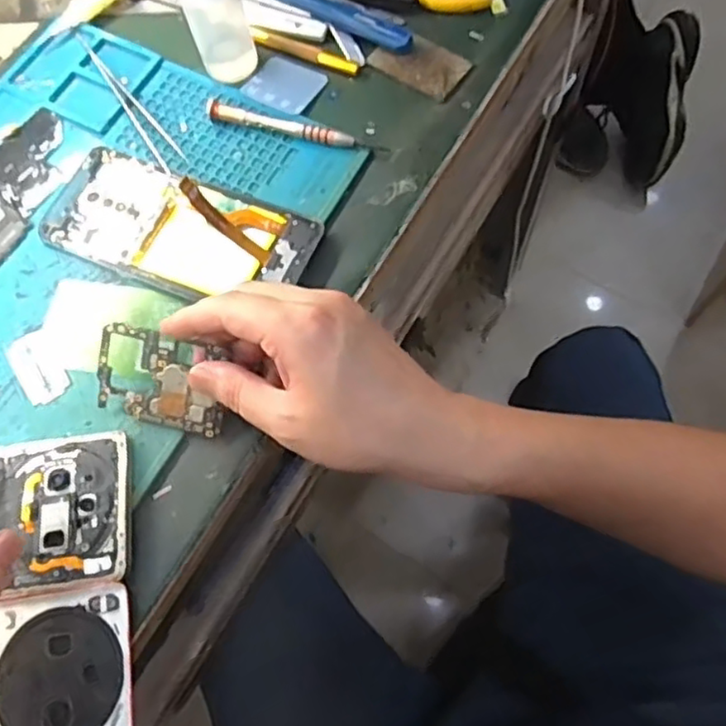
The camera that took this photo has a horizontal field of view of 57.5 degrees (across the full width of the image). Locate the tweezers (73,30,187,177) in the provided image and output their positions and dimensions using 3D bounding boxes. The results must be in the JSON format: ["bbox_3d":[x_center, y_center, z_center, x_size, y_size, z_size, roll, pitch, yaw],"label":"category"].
[{"bbox_3d":[-0.151,-0.171,0.423,0.015,0.010,0.139,-32,73,-10],"label":"tweezers"}]

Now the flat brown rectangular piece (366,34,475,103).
[{"bbox_3d":[0.037,-0.193,0.426,0.061,0.004,0.036,37,79,18],"label":"flat brown rectangular piece"}]

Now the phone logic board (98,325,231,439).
[{"bbox_3d":[-0.105,0.010,0.342,0.069,0.006,0.048,14,99,8],"label":"phone logic board"}]

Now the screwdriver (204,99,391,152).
[{"bbox_3d":[-0.041,-0.145,0.407,0.114,0.012,0.012,13,71,8],"label":"screwdriver"}]

